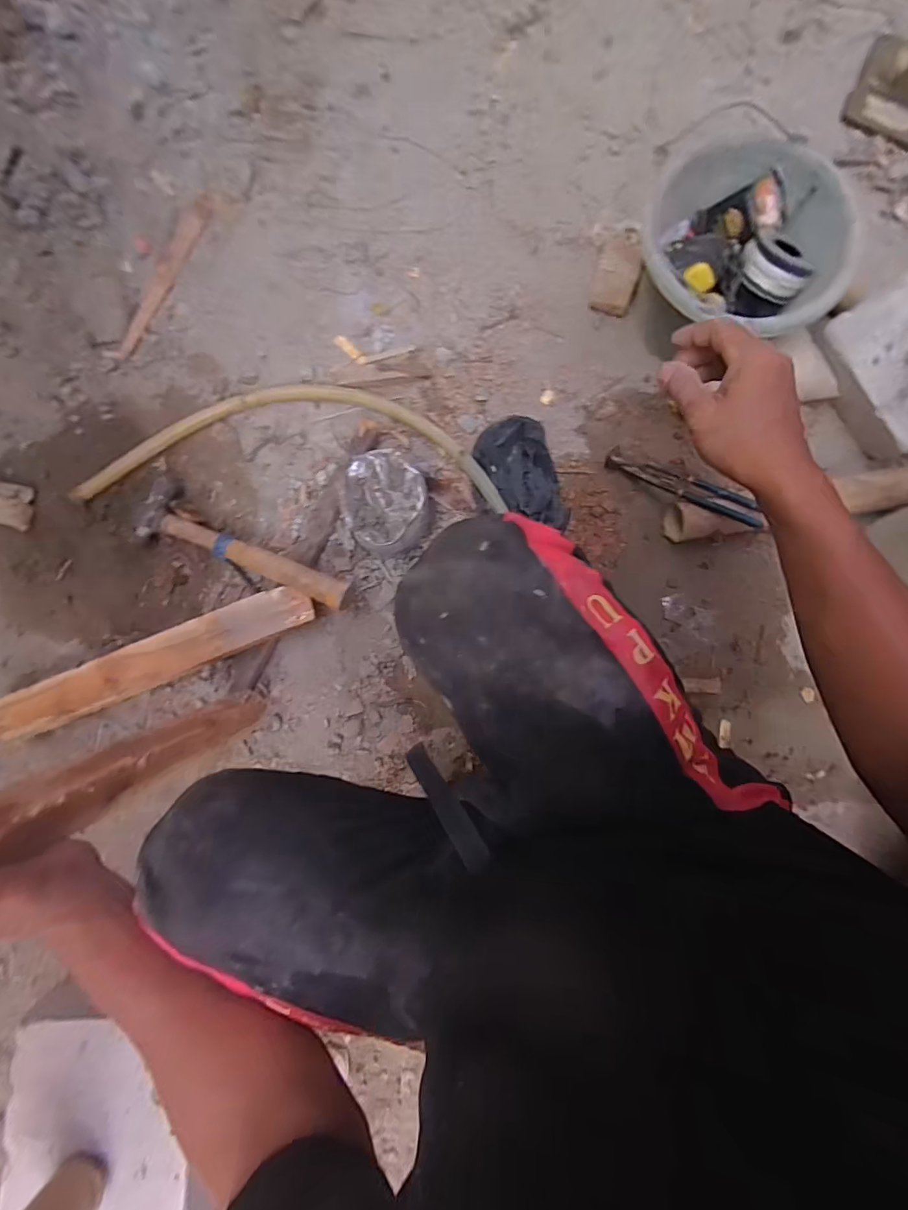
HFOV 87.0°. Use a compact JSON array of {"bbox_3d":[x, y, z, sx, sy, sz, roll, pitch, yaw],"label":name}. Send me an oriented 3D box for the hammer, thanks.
[{"bbox_3d":[-0.306,-0.083,0.645,0.328,0.051,0.093,24,86,16],"label":"hammer"}]

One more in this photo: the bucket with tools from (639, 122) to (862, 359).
[{"bbox_3d":[0.356,-0.444,0.642,0.247,0.165,0.238,0,85,-1],"label":"bucket with tools"}]

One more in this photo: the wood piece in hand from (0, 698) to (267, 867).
[{"bbox_3d":[-0.309,0.153,0.424,0.037,0.396,0.051,-31,88,14],"label":"wood piece in hand"}]

